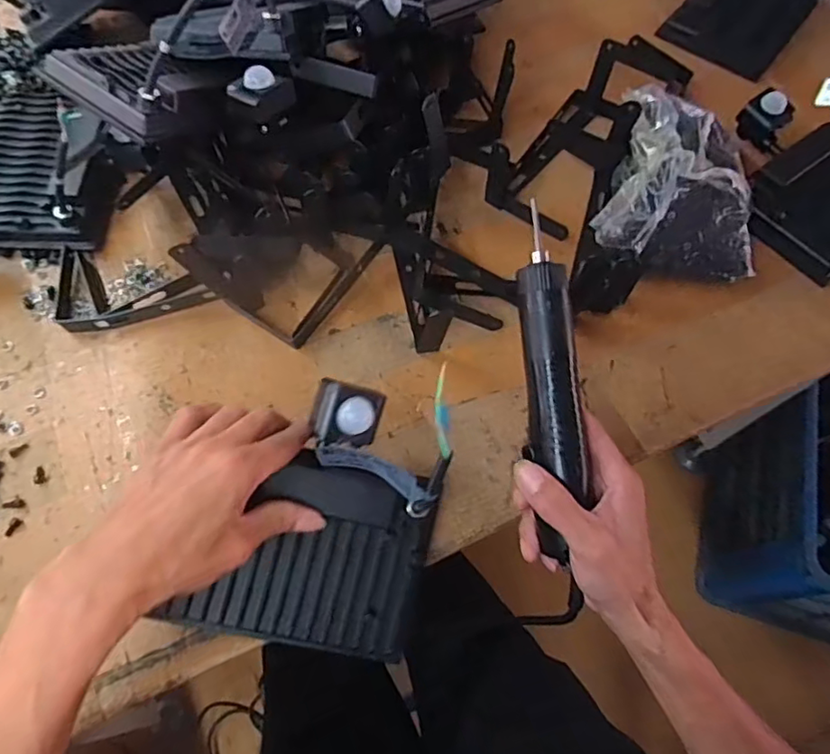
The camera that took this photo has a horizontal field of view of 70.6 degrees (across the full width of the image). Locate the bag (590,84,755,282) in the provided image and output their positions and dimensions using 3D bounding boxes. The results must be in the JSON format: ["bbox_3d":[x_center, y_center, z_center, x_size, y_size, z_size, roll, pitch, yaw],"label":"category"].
[{"bbox_3d":[0.247,-0.178,0.531,0.144,0.081,0.172,15,65,5],"label":"bag"}]

